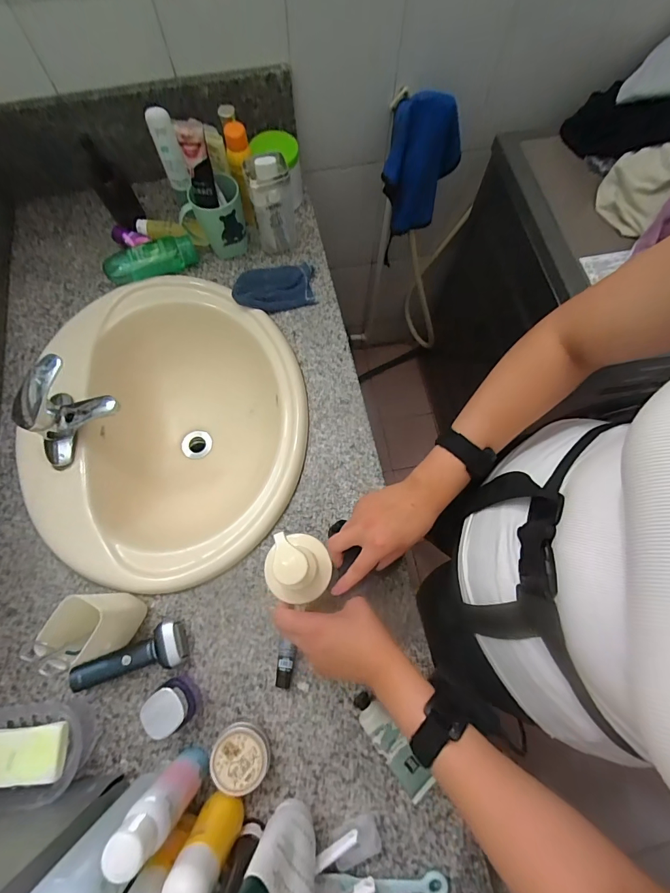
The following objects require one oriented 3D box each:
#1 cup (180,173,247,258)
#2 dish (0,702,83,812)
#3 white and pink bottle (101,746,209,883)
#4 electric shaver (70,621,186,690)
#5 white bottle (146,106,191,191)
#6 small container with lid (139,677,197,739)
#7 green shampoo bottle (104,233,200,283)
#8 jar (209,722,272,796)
[{"bbox_3d":[-0.212,-0.398,0.690,0.109,0.096,0.078,-22,74,-8],"label":"cup"},{"bbox_3d":[-0.384,0.368,0.471,0.142,0.054,0.097,-3,72,-2],"label":"dish"},{"bbox_3d":[-0.179,0.375,0.413,0.043,0.170,0.037,31,74,8],"label":"white and pink bottle"},{"bbox_3d":[-0.272,0.276,0.519,0.146,0.030,0.052,-14,73,-5],"label":"electric shaver"},{"bbox_3d":[-0.273,-0.486,0.650,0.038,0.119,0.041,-22,72,-9],"label":"white bottle"},{"bbox_3d":[-0.202,0.319,0.483,0.048,0.067,0.052,-28,73,-11],"label":"small container with lid"},{"bbox_3d":[-0.334,-0.336,0.705,0.165,0.034,0.055,-16,74,-6],"label":"green shampoo bottle"},{"bbox_3d":[-0.115,0.381,0.480,0.067,0.039,0.061,0,72,-1],"label":"jar"}]

